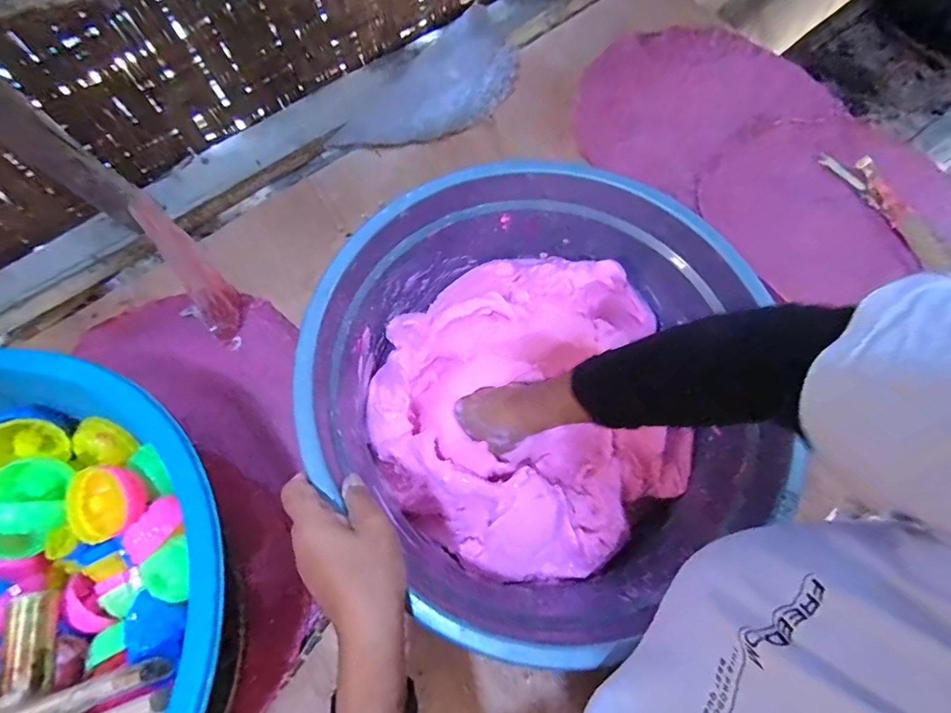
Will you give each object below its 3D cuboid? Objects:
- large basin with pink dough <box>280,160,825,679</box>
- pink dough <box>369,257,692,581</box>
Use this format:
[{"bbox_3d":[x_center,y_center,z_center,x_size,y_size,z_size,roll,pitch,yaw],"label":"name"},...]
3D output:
[{"bbox_3d":[0.055,0.033,0.448,0.369,0.151,0.400,3,70,2],"label":"large basin with pink dough"},{"bbox_3d":[0.055,0.042,0.480,0.313,0.071,0.310,-37,74,-11],"label":"pink dough"}]

